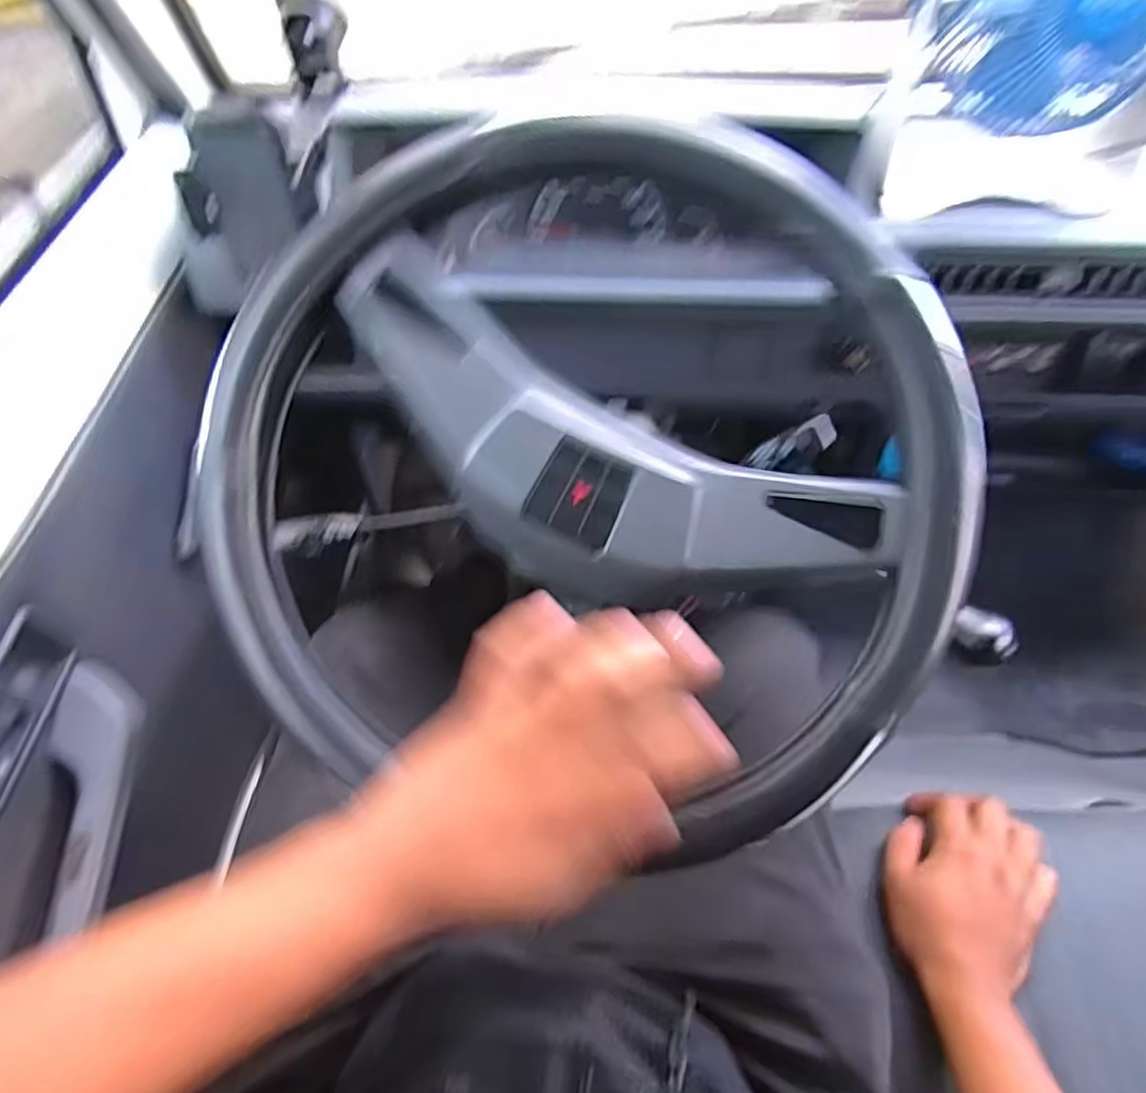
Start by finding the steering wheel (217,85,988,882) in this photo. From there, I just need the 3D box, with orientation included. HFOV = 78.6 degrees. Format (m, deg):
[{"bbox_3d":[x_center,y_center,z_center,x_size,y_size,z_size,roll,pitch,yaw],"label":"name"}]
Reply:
[{"bbox_3d":[0.001,-0.037,0.377,0.406,0.082,0.377,12,86,7],"label":"steering wheel"}]

